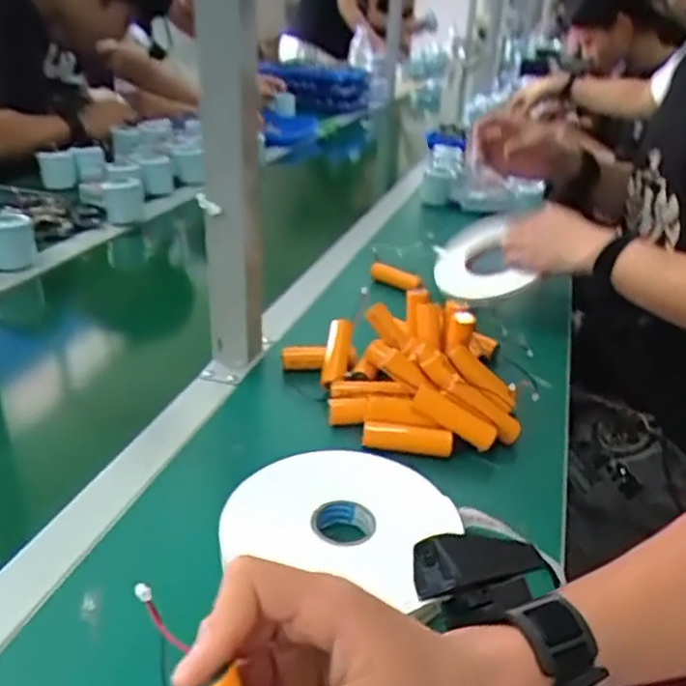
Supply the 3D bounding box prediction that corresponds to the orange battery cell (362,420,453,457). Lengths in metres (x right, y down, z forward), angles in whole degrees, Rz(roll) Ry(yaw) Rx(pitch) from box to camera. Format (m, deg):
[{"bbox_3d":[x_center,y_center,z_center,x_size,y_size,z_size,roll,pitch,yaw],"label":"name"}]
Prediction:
[{"bbox_3d":[0.052,0.077,0.549,0.071,0.016,0.018,7,27,8],"label":"orange battery cell"}]

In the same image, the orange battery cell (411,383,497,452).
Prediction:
[{"bbox_3d":[0.090,0.059,0.552,0.072,0.020,0.021,32,34,14],"label":"orange battery cell"}]

